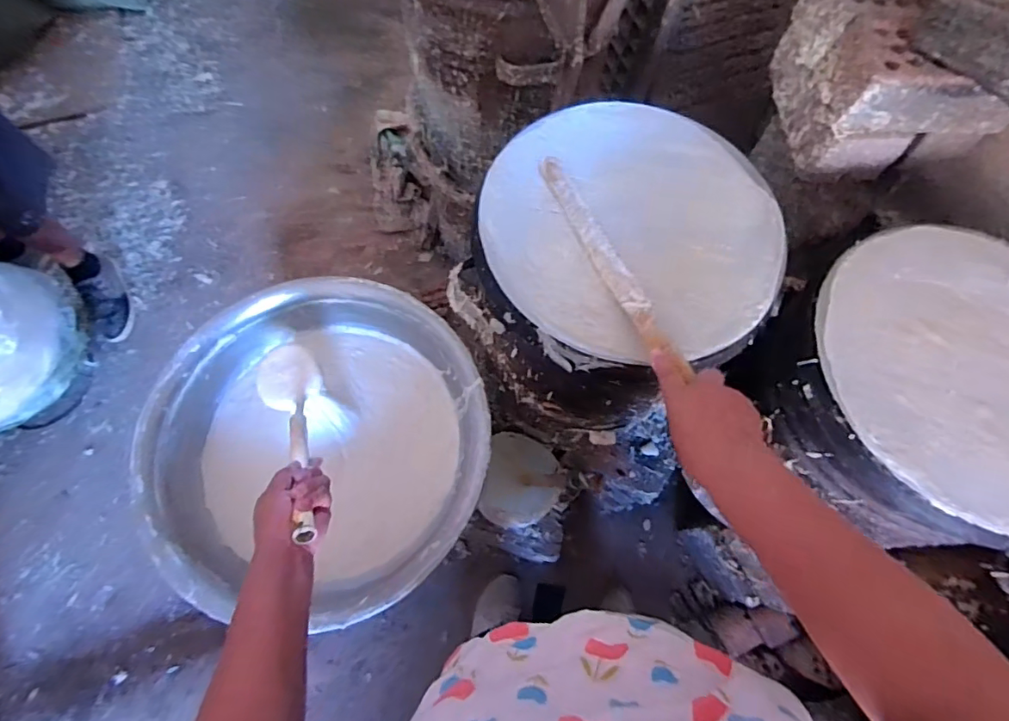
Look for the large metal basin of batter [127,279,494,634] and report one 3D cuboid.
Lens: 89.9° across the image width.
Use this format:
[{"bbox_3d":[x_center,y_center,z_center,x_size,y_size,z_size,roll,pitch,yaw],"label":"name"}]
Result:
[{"bbox_3d":[-0.286,0.140,0.823,0.510,0.173,0.504,-29,74,-12],"label":"large metal basin of batter"}]

